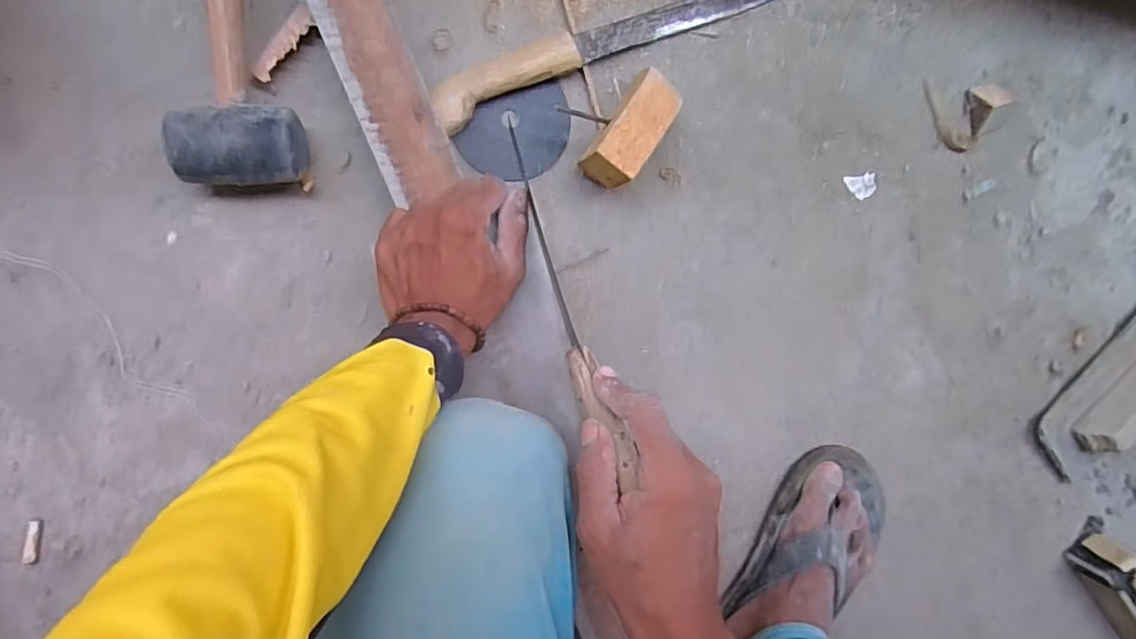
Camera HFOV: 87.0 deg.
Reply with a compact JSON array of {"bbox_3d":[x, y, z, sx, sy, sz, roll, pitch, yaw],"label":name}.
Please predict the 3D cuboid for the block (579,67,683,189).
[{"bbox_3d":[0.051,-0.156,0.509,0.042,0.067,0.093,34,88,-10],"label":"block"}]

